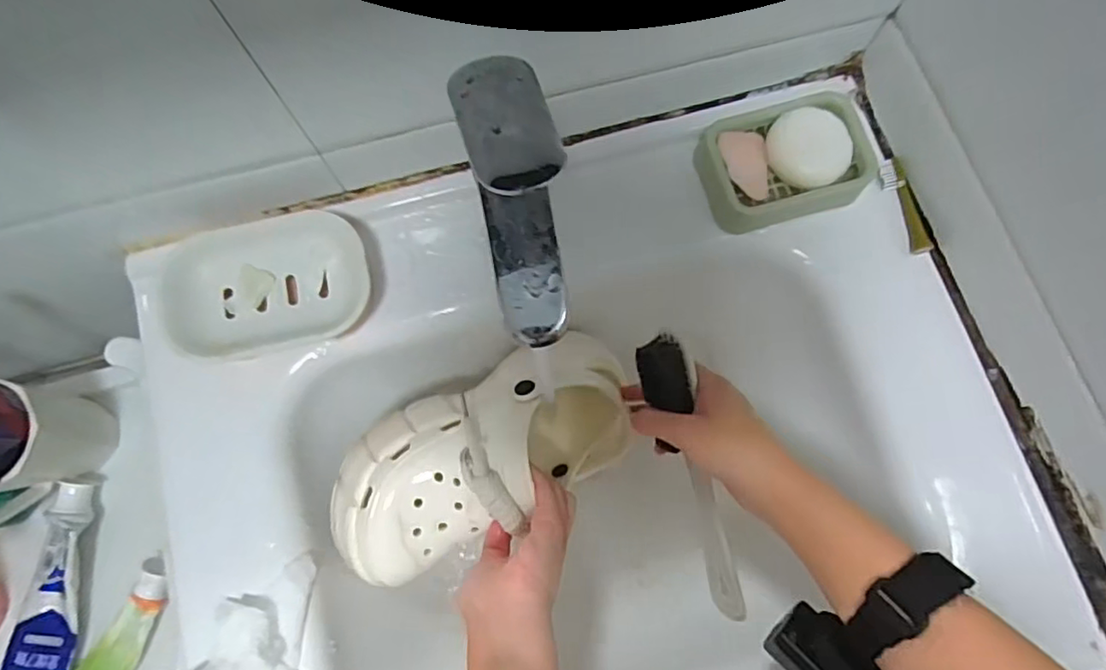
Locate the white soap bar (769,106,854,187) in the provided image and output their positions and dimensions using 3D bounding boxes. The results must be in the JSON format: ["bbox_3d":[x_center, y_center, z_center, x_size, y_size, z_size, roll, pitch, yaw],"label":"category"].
[{"bbox_3d":[0.199,-0.144,0.465,0.063,0.027,0.056,21,78,5],"label":"white soap bar"}]

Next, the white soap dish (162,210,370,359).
[{"bbox_3d":[-0.206,-0.034,0.432,0.140,0.026,0.095,-10,77,-3],"label":"white soap dish"}]

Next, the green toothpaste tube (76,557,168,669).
[{"bbox_3d":[-0.357,0.245,0.490,0.042,0.031,0.128,23,78,5],"label":"green toothpaste tube"}]

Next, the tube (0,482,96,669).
[{"bbox_3d":[-0.430,0.225,0.502,0.054,0.026,0.189,1,77,0],"label":"tube"}]

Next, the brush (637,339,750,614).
[{"bbox_3d":[0.103,0.110,0.425,0.033,0.036,0.225,-18,109,-4],"label":"brush"}]

